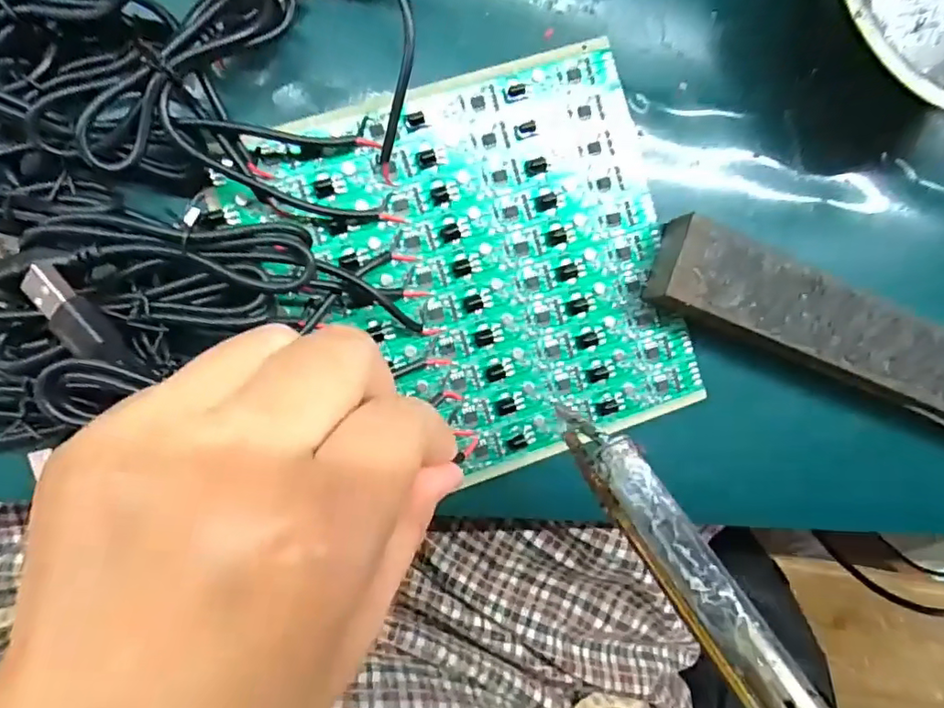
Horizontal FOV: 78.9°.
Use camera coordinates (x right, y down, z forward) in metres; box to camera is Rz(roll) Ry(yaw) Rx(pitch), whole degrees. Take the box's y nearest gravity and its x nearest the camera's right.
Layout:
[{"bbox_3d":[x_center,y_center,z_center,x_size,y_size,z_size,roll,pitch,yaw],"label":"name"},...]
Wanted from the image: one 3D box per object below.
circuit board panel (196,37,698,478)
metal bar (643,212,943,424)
[{"bbox_3d":[0.005,-0.029,0.210,0.139,0.004,0.139,-19,96,-7],"label":"circuit board panel"},{"bbox_3d":[0.156,-0.004,0.226,0.184,0.021,0.035,20,91,-10],"label":"metal bar"}]

